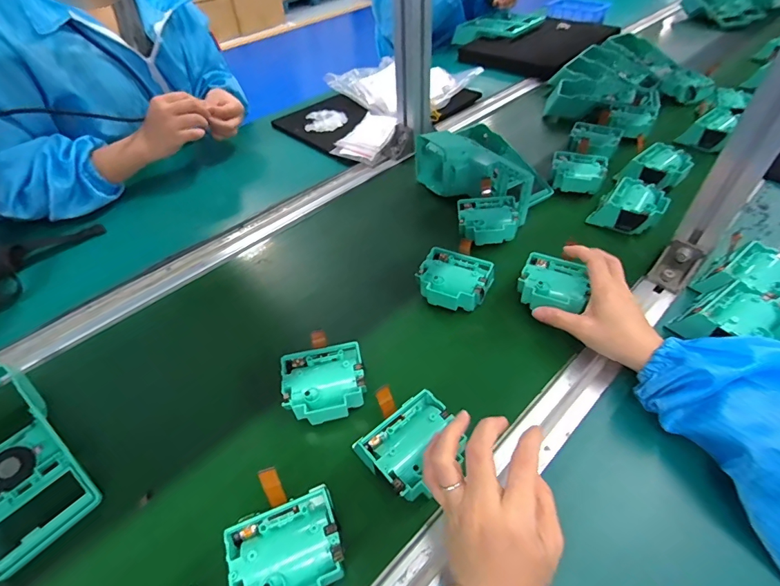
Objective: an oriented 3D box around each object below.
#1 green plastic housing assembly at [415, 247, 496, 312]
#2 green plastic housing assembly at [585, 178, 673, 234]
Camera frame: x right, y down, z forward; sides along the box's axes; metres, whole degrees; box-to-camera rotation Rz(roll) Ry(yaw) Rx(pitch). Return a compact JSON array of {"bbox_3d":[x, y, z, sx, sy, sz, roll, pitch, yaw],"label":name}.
[{"bbox_3d":[0.073,-0.014,0.463,0.076,0.026,0.066,17,51,22],"label":"green plastic housing assembly"},{"bbox_3d":[0.314,-0.109,0.544,0.074,0.044,0.071,30,56,30],"label":"green plastic housing assembly"}]

